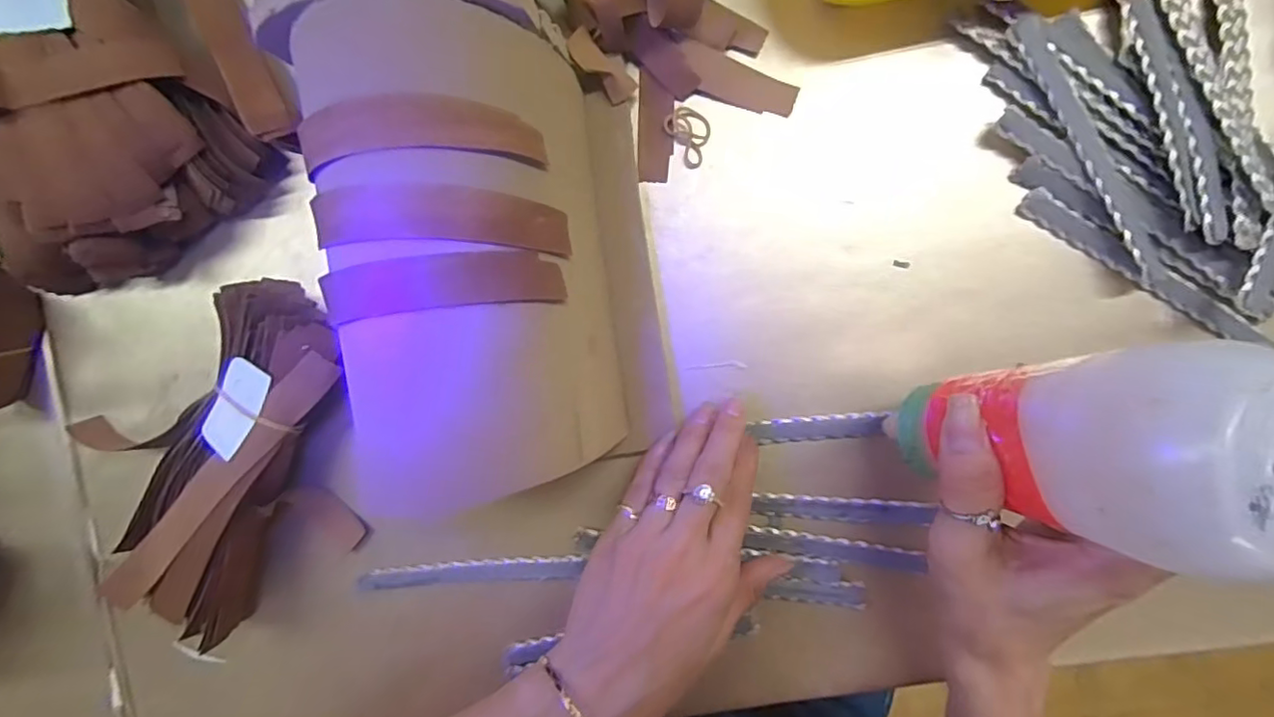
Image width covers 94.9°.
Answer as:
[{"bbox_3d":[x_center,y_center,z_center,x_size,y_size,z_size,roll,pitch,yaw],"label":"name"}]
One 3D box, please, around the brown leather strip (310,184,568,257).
[{"bbox_3d":[-0.069,-0.054,0.227,0.096,0.023,0.020,-2,94,-26],"label":"brown leather strip"}]

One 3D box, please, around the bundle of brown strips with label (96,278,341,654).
[{"bbox_3d":[-0.214,0.051,0.316,0.072,0.041,0.181,26,95,3],"label":"bundle of brown strips with label"}]

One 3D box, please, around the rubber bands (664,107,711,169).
[{"bbox_3d":[0.029,-0.118,0.308,0.020,0.004,0.030,-31,91,6],"label":"rubber bands"}]

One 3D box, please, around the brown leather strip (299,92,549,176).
[{"bbox_3d":[-0.080,-0.087,0.224,0.090,0.025,0.022,-4,94,-15],"label":"brown leather strip"}]

